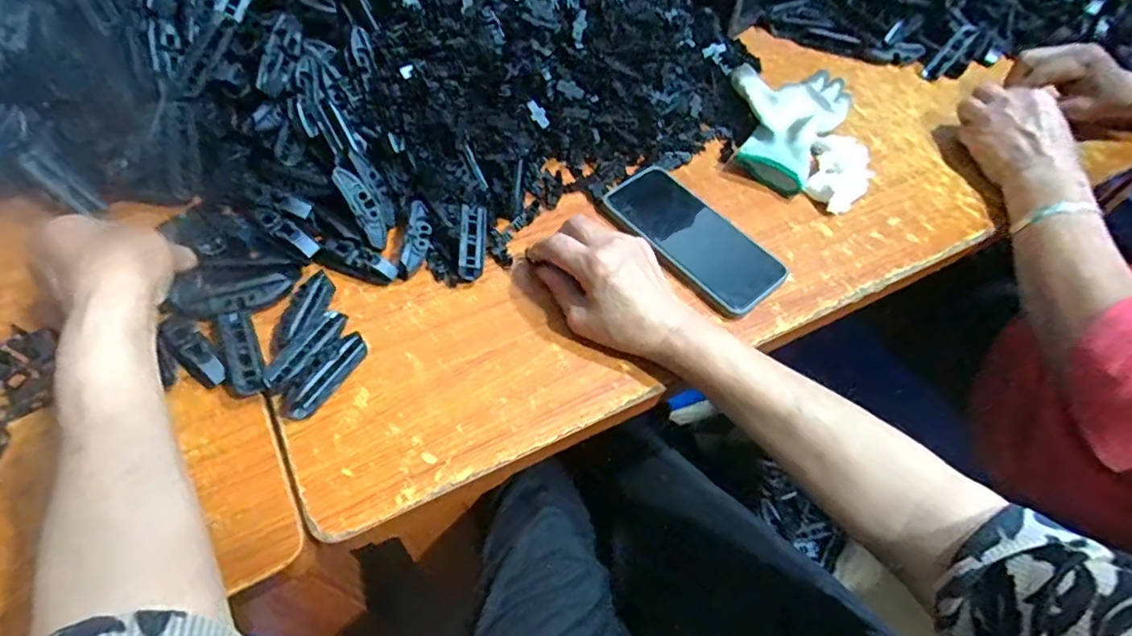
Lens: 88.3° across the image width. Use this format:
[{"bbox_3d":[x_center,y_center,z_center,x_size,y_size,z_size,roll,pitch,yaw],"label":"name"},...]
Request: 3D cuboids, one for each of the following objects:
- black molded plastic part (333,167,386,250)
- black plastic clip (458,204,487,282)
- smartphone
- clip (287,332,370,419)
[{"bbox_3d":[-0.163,-0.090,0.470,0.022,0.006,0.067,-32,103,-23],"label":"black molded plastic part"},{"bbox_3d":[-0.080,-0.065,0.500,0.020,0.016,0.074,2,57,-4],"label":"black plastic clip"},{"bbox_3d":[0.112,-0.072,0.510,0.078,0.015,0.161,-32,65,-23],"label":"smartphone"},{"bbox_3d":[-0.167,0.039,0.408,0.017,0.019,0.071,29,59,13],"label":"clip"}]

